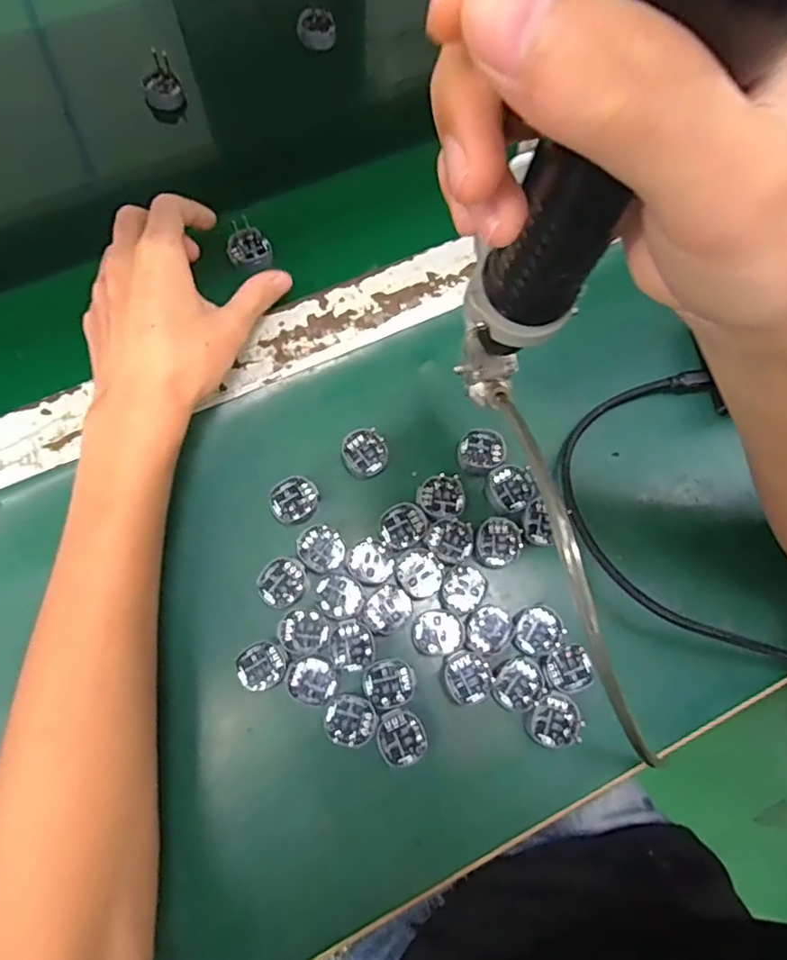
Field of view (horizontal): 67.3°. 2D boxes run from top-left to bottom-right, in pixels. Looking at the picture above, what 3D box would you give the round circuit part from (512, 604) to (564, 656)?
[{"bbox_3d":[0.081,0.084,0.332,0.029,0.004,0.025,-20,75,-8],"label":"round circuit part"}]

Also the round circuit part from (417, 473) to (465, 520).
[{"bbox_3d":[0.029,0.010,0.351,0.027,0.004,0.026,1,74,-2],"label":"round circuit part"}]

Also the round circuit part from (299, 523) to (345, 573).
[{"bbox_3d":[-0.041,0.039,0.339,0.025,0.004,0.028,-23,76,-9],"label":"round circuit part"}]

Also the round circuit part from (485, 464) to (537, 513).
[{"bbox_3d":[0.070,0.004,0.354,0.028,0.004,0.028,1,74,-2],"label":"round circuit part"}]

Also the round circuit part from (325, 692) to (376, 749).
[{"bbox_3d":[-0.023,0.128,0.313,0.026,0.006,0.026,1,74,-2],"label":"round circuit part"}]

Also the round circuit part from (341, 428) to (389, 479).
[{"bbox_3d":[-0.017,-0.016,0.359,0.027,0.009,0.029,1,74,-2],"label":"round circuit part"}]

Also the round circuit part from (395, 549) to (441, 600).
[{"bbox_3d":[0.015,0.053,0.338,0.025,0.004,0.027,1,74,-2],"label":"round circuit part"}]

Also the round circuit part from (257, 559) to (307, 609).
[{"bbox_3d":[-0.062,0.058,0.332,0.027,0.004,0.027,1,74,-2],"label":"round circuit part"}]

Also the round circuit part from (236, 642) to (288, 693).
[{"bbox_3d":[-0.071,0.101,0.319,0.025,0.004,0.024,1,74,-2],"label":"round circuit part"}]

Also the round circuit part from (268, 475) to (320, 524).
[{"bbox_3d":[-0.058,0.011,0.346,0.029,0.005,0.025,-25,76,-9],"label":"round circuit part"}]

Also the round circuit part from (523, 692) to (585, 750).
[{"bbox_3d":[0.087,0.131,0.319,0.030,0.004,0.027,-17,75,-7],"label":"round circuit part"}]

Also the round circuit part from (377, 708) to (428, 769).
[{"bbox_3d":[0.004,0.137,0.313,0.025,0.004,0.028,-22,76,-8],"label":"round circuit part"}]

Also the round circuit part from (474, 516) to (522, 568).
[{"bbox_3d":[0.061,0.036,0.346,0.028,0.004,0.028,1,74,-2],"label":"round circuit part"}]

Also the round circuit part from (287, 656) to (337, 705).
[{"bbox_3d":[-0.044,0.109,0.319,0.025,0.004,0.025,1,74,-2],"label":"round circuit part"}]

